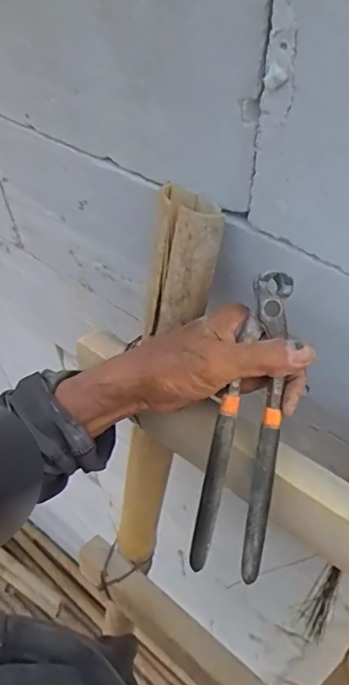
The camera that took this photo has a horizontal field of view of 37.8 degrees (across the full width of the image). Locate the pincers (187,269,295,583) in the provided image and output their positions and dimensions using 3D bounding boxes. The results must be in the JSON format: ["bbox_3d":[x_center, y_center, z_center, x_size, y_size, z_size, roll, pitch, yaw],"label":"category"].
[{"bbox_3d":[0.054,0.060,0.369,0.051,0.014,0.219,11,91,10],"label":"pincers"}]

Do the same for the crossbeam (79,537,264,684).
[{"bbox_3d":[0.029,0.375,0.612,0.389,0.056,0.049,33,59,24],"label":"crossbeam"}]

